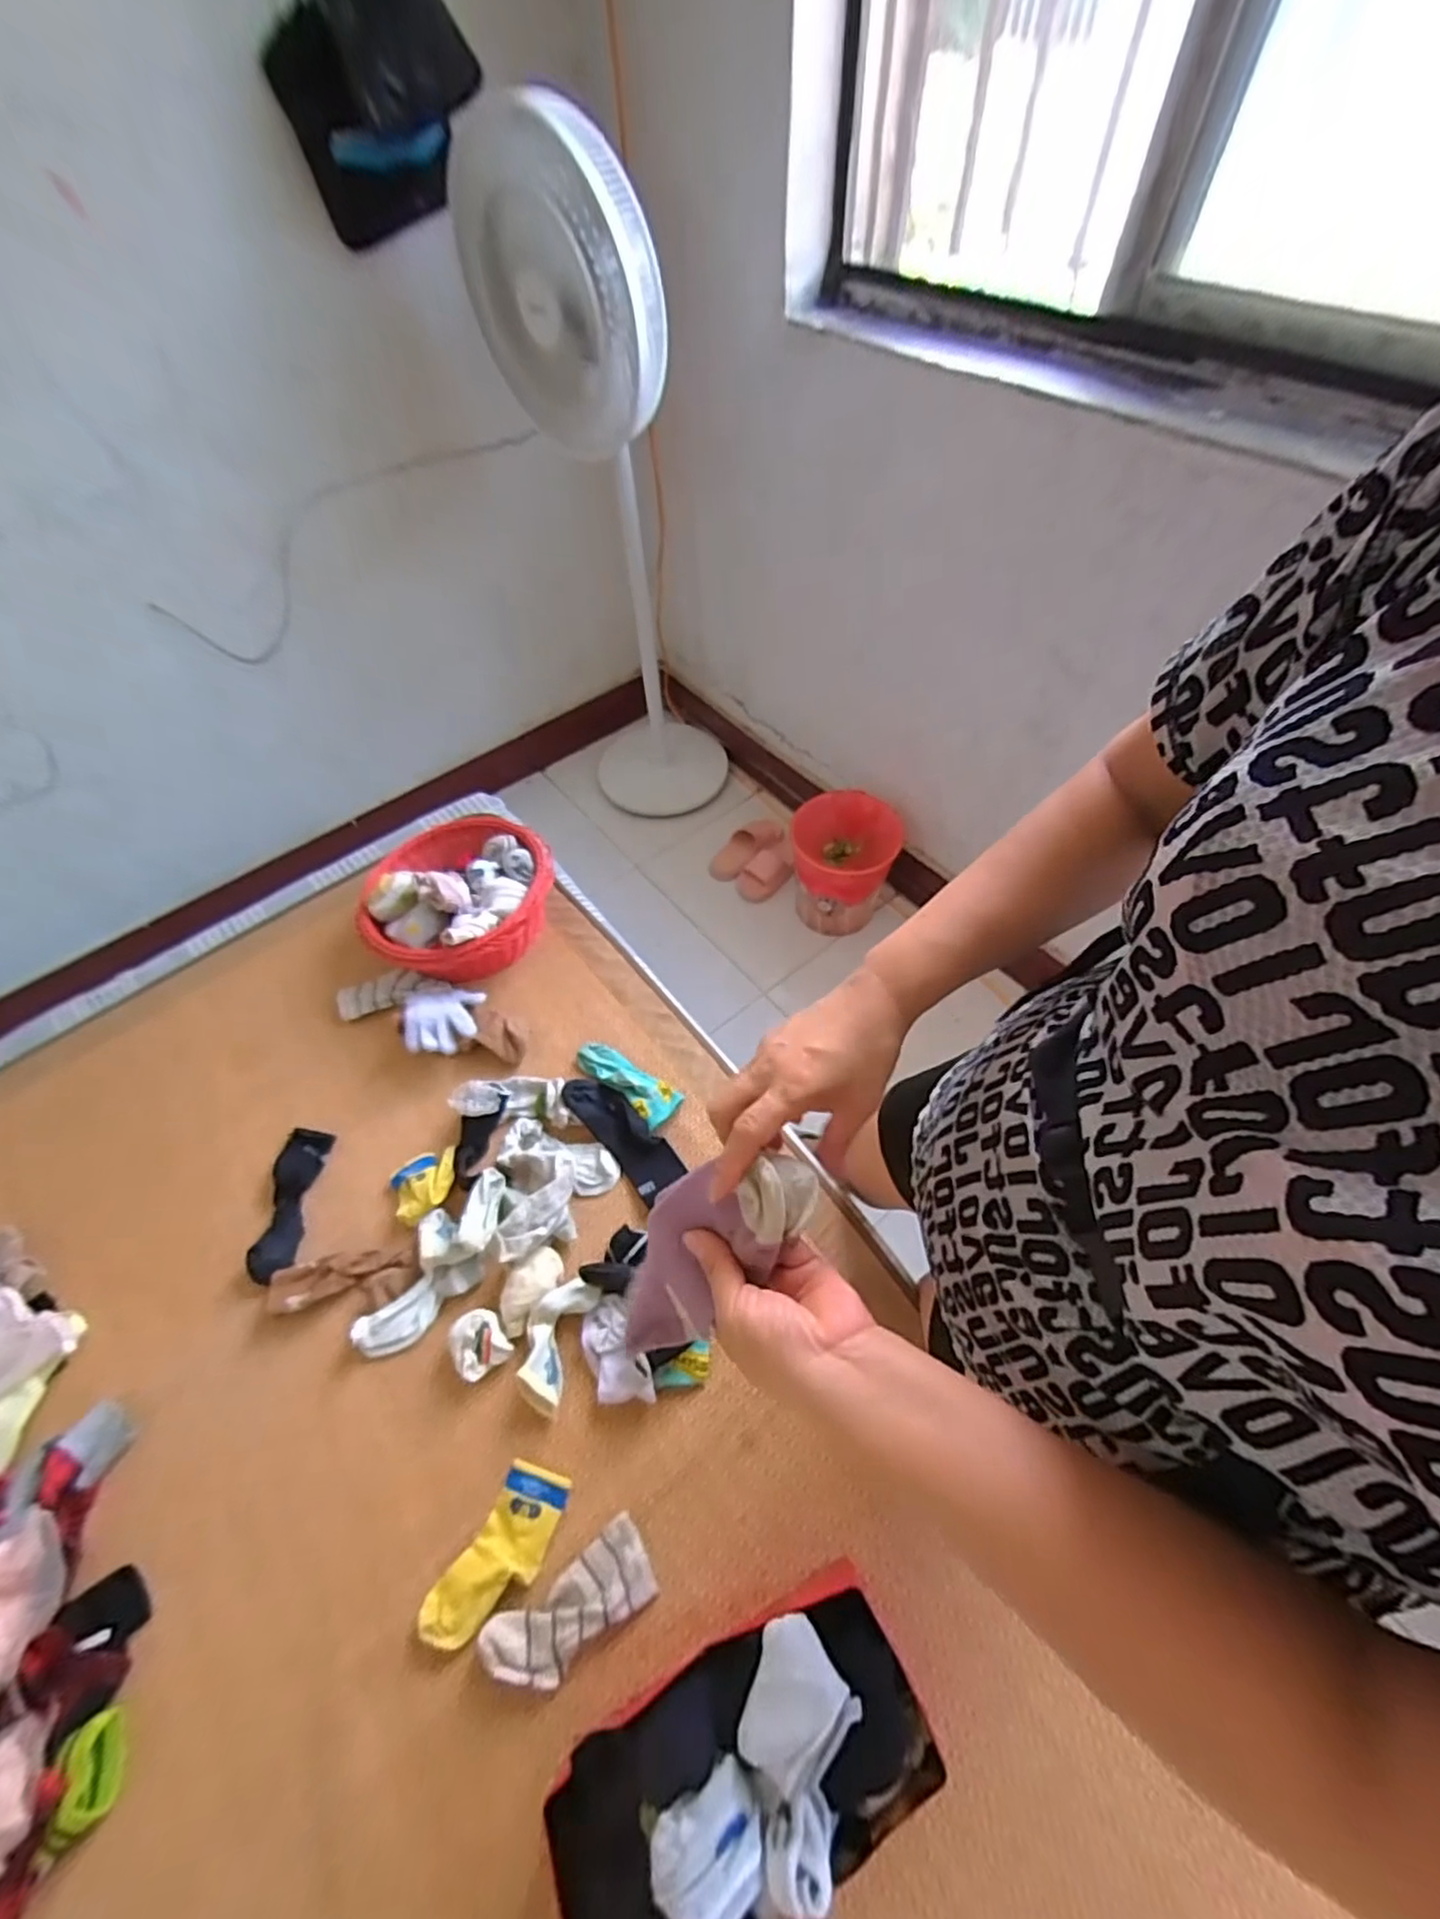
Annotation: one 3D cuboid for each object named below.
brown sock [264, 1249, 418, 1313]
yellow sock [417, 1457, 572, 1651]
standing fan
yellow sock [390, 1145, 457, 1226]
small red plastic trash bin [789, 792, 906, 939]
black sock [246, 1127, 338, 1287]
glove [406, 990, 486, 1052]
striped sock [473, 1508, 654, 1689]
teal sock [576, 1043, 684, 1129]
[{"bbox_3d":[-0.436,0.368,0.765,0.167,0.021,0.061,-3,56,1],"label":"brown sock"},{"bbox_3d":[-0.211,0.568,0.634,0.073,0.012,0.152,26,61,18],"label":"yellow sock"},{"bbox_3d":[-0.221,-0.910,1.461,0.378,1.178,0.474,-11,57,-4],"label":"standing fan"},{"bbox_3d":[-0.366,0.274,0.827,0.086,0.027,0.080,-1,56,2],"label":"yellow sock"},{"bbox_3d":[0.277,-0.201,1.526,0.239,0.246,0.244,14,58,12],"label":"small red plastic trash bin"},{"bbox_3d":[-0.536,0.300,0.823,0.063,0.008,0.178,-3,56,1],"label":"black sock"},{"bbox_3d":[-0.380,0.079,0.909,0.096,0.034,0.097,-1,56,2],"label":"glove"},{"bbox_3d":[-0.137,0.595,0.607,0.153,0.014,0.067,-30,60,-16],"label":"striped sock"},{"bbox_3d":[-0.127,0.158,0.876,0.157,0.022,0.056,29,62,20],"label":"teal sock"}]

